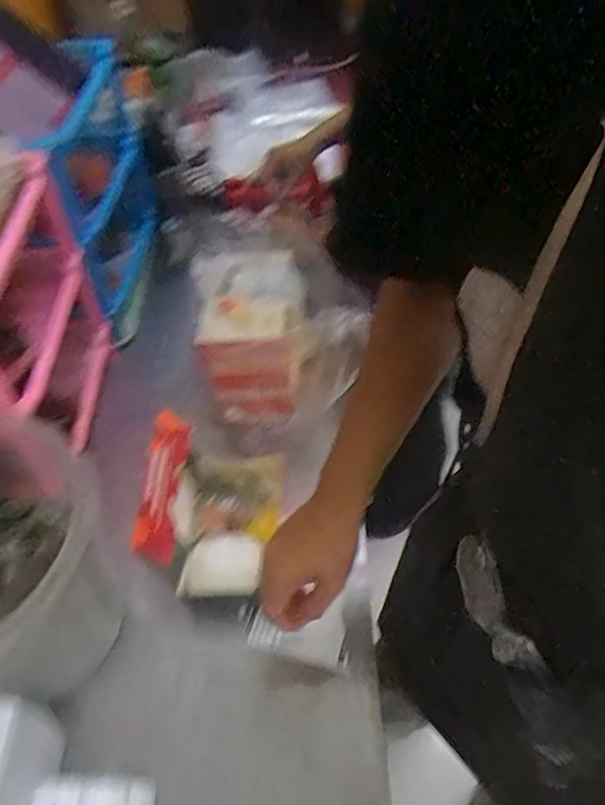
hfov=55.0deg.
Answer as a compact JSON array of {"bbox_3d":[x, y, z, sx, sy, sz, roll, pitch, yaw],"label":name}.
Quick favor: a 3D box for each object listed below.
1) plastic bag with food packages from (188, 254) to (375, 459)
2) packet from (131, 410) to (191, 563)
[{"bbox_3d":[-0.038,-0.076,0.804,0.192,0.198,0.231,-7,52,-1],"label":"plastic bag with food packages"},{"bbox_3d":[-0.157,0.090,0.636,0.027,0.047,0.174,-33,41,37],"label":"packet"}]

